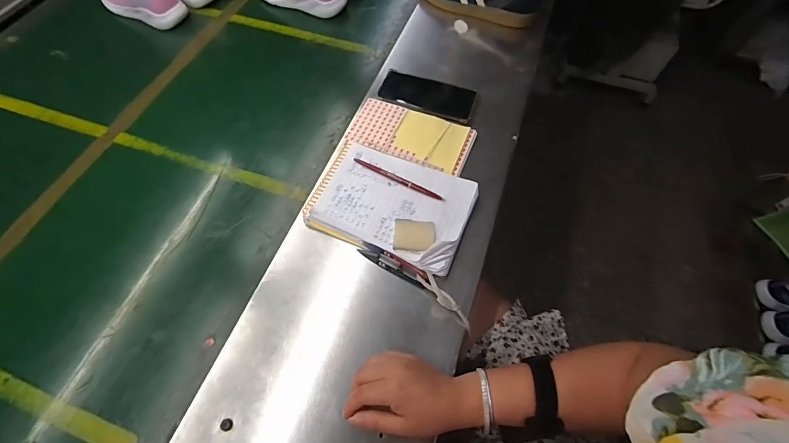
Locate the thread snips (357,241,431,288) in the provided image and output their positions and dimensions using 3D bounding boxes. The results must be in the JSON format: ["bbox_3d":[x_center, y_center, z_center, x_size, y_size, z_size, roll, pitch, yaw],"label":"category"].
[{"bbox_3d":[-0.002,0.055,0.480,0.101,0.021,0.022,29,68,9],"label":"thread snips"}]

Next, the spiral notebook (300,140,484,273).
[{"bbox_3d":[-0.002,-0.029,0.522,0.218,0.030,0.158,24,68,7],"label":"spiral notebook"}]

